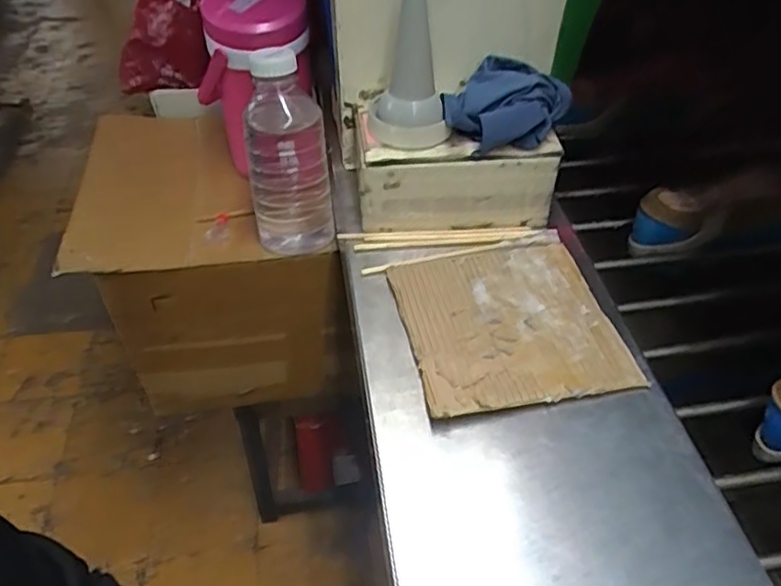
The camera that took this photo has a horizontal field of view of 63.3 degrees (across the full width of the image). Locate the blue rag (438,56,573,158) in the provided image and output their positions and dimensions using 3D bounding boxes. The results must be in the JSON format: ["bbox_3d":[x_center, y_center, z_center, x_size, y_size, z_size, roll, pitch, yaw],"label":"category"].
[{"bbox_3d":[0.112,-0.184,0.614,0.100,0.047,0.118,33,52,28],"label":"blue rag"}]

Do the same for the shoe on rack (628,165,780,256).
[{"bbox_3d":[0.373,-0.080,0.693,0.204,0.068,0.076,-10,46,-11],"label":"shoe on rack"}]

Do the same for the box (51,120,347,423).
[{"bbox_3d":[-0.231,-0.046,0.917,0.319,0.304,0.291,-4,45,-6],"label":"box"}]

